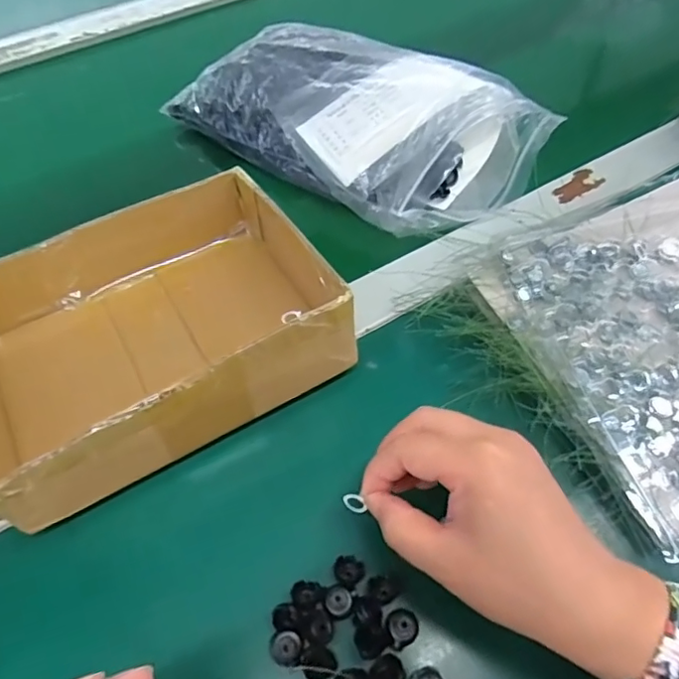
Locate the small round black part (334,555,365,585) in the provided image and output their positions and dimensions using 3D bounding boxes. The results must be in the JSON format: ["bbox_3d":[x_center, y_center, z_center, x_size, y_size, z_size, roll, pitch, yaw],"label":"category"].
[{"bbox_3d":[0.005,0.118,0.283,0.015,0.005,0.013,26,62,16],"label":"small round black part"}]

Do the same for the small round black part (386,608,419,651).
[{"bbox_3d":[0.031,0.139,0.269,0.016,0.008,0.016,0,58,0],"label":"small round black part"}]

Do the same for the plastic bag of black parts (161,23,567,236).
[{"bbox_3d":[0.014,-0.188,0.445,0.279,0.056,0.153,32,63,19],"label":"plastic bag of black parts"}]

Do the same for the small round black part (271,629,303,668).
[{"bbox_3d":[-0.025,0.146,0.263,0.015,0.004,0.015,0,58,0],"label":"small round black part"}]

